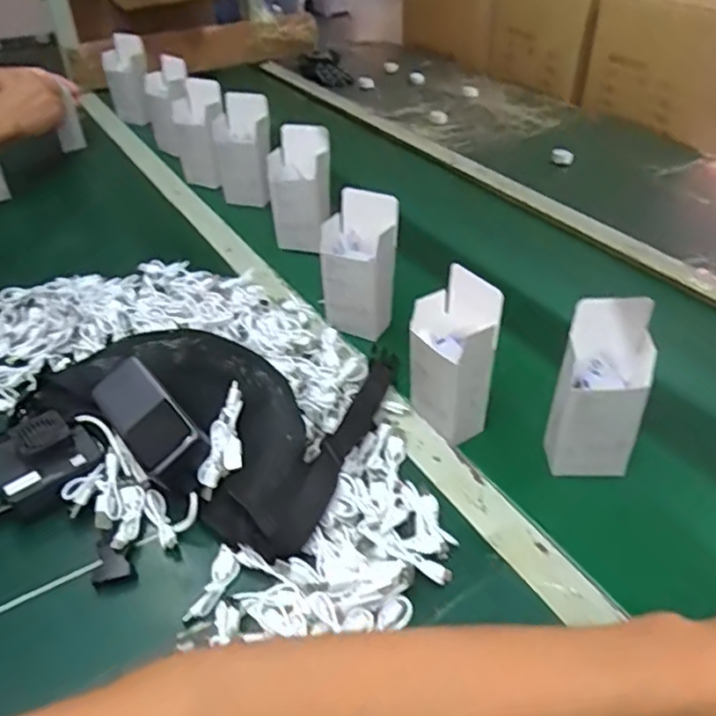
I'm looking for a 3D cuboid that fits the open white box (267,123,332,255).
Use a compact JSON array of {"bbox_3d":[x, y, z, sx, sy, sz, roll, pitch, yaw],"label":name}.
[{"bbox_3d":[-0.077,-0.221,0.873,0.081,0.166,0.048,-6,40,-5],"label":"open white box"}]

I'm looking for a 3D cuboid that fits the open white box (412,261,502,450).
[{"bbox_3d":[0.085,-0.003,0.574,0.060,0.136,0.074,-22,44,-23],"label":"open white box"}]

